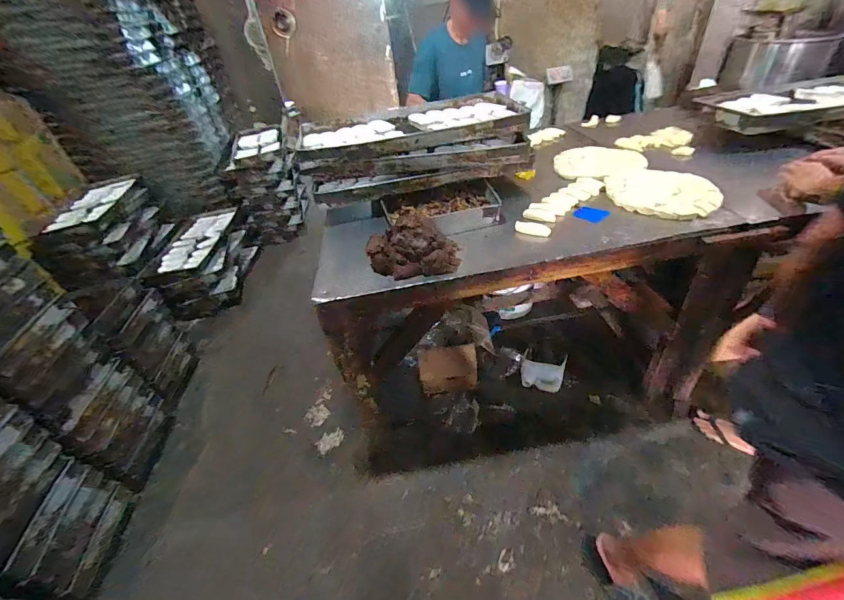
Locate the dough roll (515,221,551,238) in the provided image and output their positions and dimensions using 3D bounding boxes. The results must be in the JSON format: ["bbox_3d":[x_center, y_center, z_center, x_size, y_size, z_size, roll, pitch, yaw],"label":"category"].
[{"bbox_3d":[0.339,-0.219,1.151,0.113,0.029,0.035,24,49,31],"label":"dough roll"}]

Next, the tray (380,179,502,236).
[{"bbox_3d":[0.063,-0.298,1.264,0.378,0.070,0.221,-9,40,-3],"label":"tray"}]

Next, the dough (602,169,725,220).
[{"bbox_3d":[0.744,-0.341,1.187,0.319,0.042,0.269,23,49,31],"label":"dough"}]

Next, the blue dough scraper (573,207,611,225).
[{"bbox_3d":[0.527,-0.268,1.175,0.081,0.004,0.092,-37,48,-24],"label":"blue dough scraper"}]

